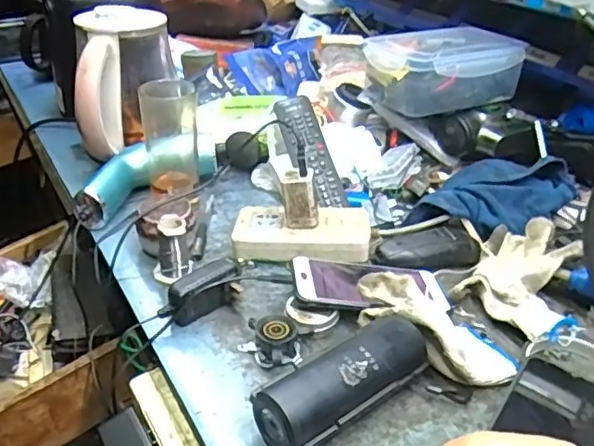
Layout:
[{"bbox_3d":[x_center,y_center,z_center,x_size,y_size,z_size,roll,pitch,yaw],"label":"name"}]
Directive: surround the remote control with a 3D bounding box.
[{"bbox_3d":[0.016,-0.092,0.766,0.057,0.023,0.169,-11,64,-21],"label":"remote control"}]

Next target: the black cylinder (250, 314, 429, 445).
[{"bbox_3d":[0.038,0.129,0.481,0.153,0.050,0.049,-21,39,-34],"label":"black cylinder"}]

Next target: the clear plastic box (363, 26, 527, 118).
[{"bbox_3d":[0.196,-0.206,0.826,0.191,0.083,0.126,-13,35,-24],"label":"clear plastic box"}]

